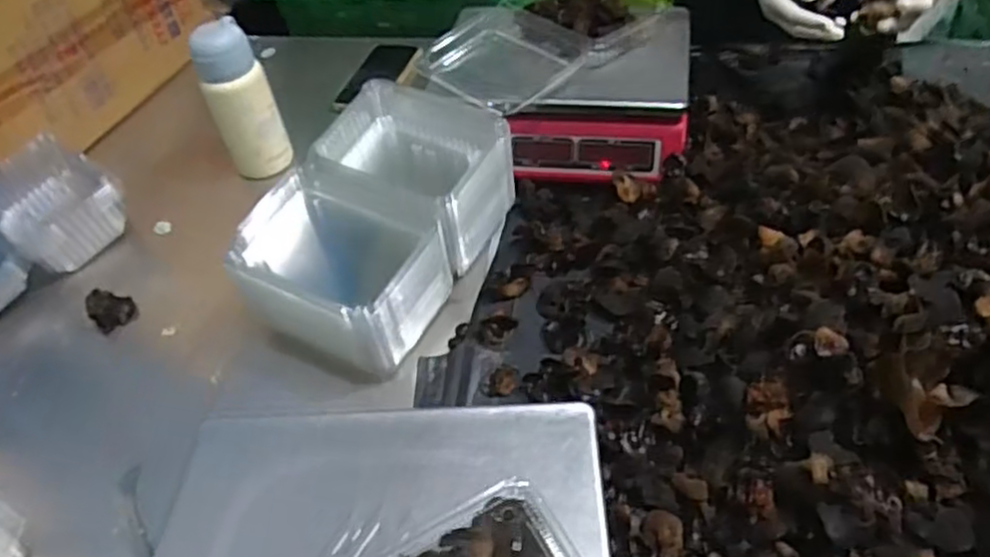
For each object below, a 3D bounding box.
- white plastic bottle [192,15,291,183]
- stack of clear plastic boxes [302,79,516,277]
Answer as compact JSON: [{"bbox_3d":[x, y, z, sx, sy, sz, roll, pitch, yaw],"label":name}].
[{"bbox_3d":[-0.304,-0.213,0.873,0.075,0.172,0.068,-21,48,-12],"label":"white plastic bottle"},{"bbox_3d":[-0.083,-0.110,0.773,0.186,0.111,0.151,17,51,21],"label":"stack of clear plastic boxes"}]

